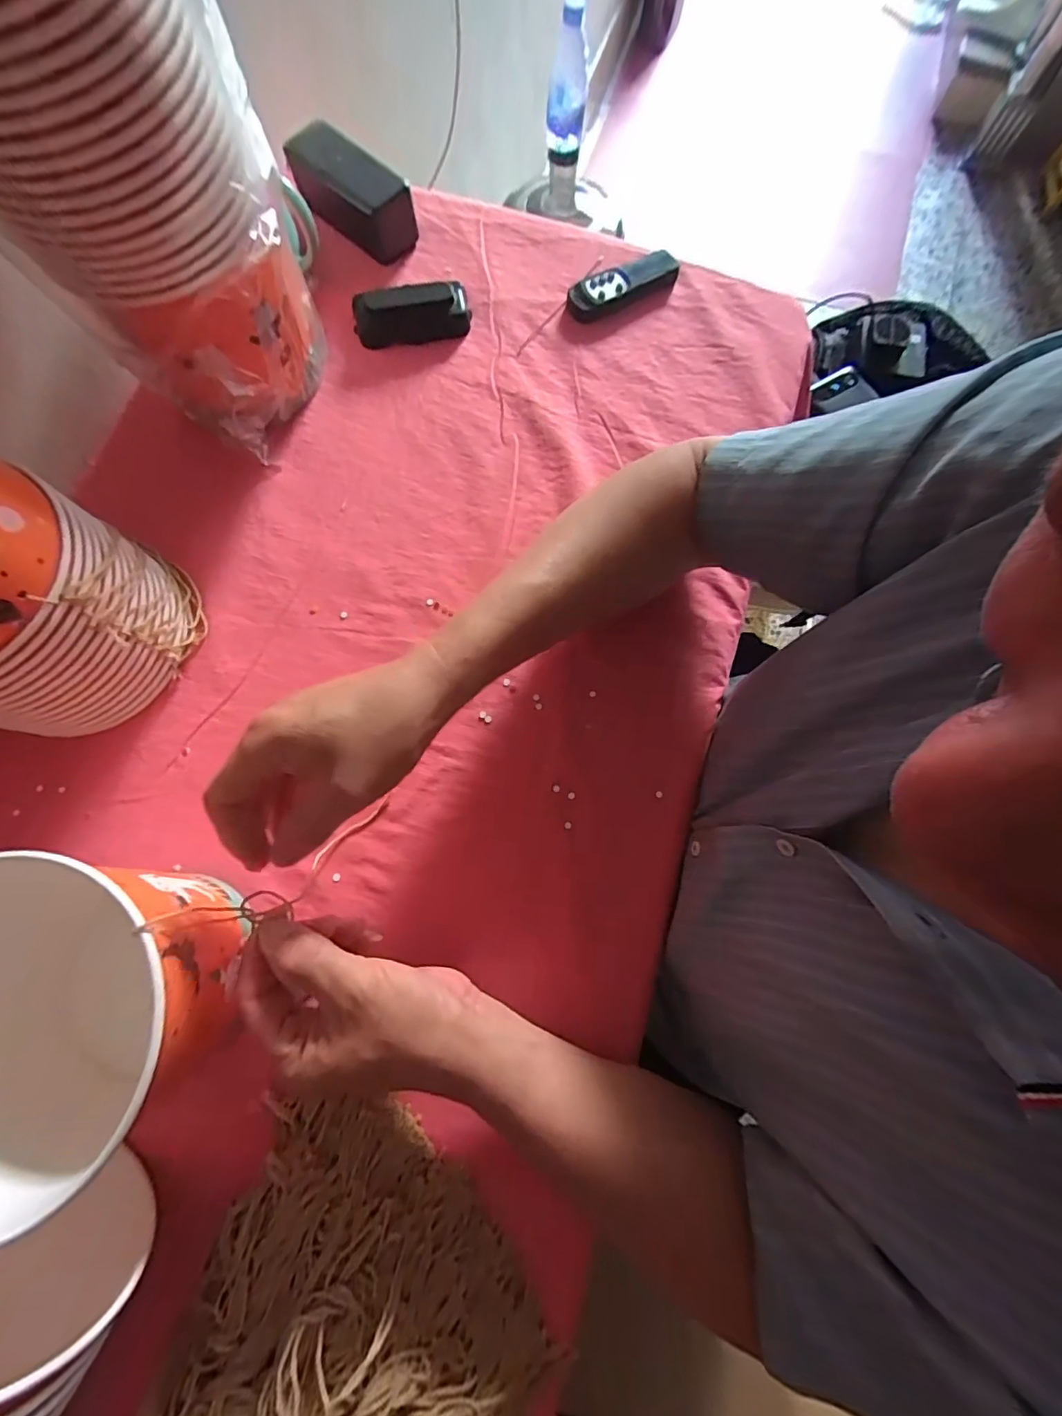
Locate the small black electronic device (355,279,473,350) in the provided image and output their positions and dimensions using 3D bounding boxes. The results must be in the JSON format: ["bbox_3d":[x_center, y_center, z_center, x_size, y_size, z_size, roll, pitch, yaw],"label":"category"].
[{"bbox_3d":[-0.114,-0.377,0.489,0.107,0.027,0.041,-12,77,-4],"label":"small black electronic device"}]

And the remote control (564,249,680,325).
[{"bbox_3d":[0.089,-0.411,0.502,0.116,0.014,0.038,-26,78,-7],"label":"remote control"}]

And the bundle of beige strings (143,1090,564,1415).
[{"bbox_3d":[-0.136,0.442,0.267,0.212,0.064,0.380,23,77,5],"label":"bundle of beige strings"}]

